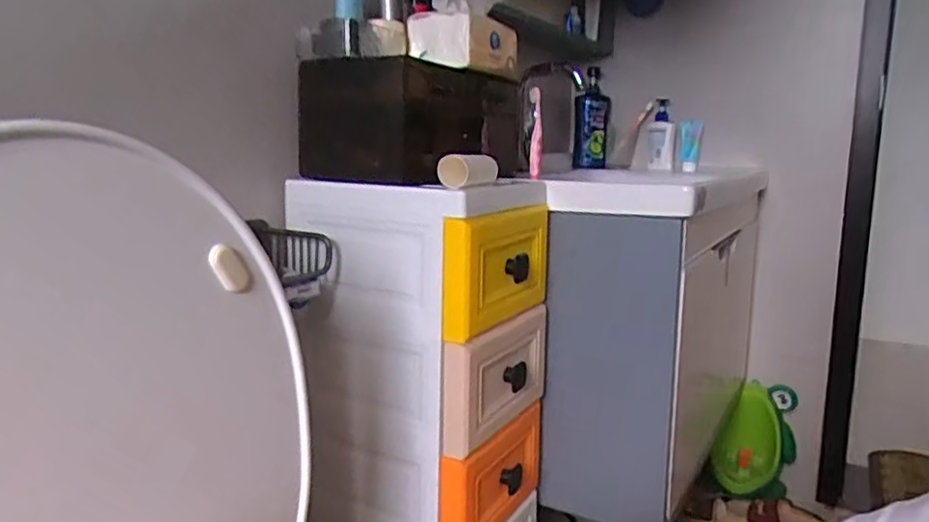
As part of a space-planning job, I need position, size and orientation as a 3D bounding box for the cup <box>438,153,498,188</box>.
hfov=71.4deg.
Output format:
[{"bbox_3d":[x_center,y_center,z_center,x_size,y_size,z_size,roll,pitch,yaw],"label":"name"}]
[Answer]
[{"bbox_3d":[0.005,-0.115,0.816,0.042,0.037,0.114,4,10,22],"label":"cup"}]

